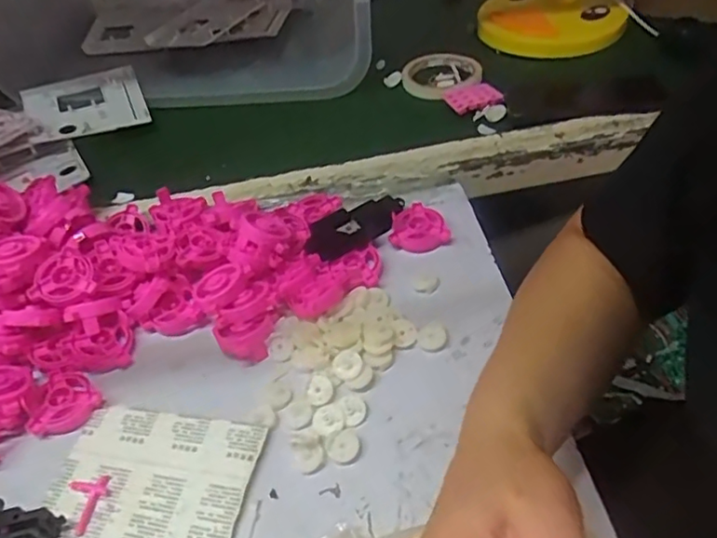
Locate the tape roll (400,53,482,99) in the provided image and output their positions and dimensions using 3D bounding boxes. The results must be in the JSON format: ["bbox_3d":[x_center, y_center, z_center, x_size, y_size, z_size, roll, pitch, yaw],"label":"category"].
[{"bbox_3d":[0.105,-0.250,0.770,0.097,0.020,0.097,-4,45,5],"label":"tape roll"}]

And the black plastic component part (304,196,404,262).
[{"bbox_3d":[0.002,-0.044,0.560,0.108,0.021,0.036,-30,49,-19],"label":"black plastic component part"}]

